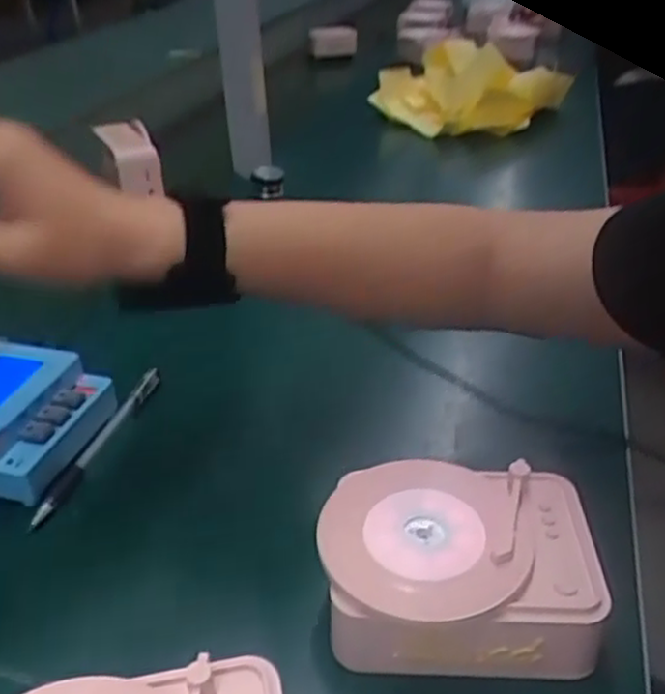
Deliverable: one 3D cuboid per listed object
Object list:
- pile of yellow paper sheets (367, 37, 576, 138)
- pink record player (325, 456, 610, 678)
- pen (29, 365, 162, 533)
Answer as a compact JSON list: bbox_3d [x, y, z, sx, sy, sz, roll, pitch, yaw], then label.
[{"bbox_3d":[0.196,-0.376,1.106,0.254,0.119,0.165,22,39,32],"label":"pile of yellow paper sheets"},{"bbox_3d":[0.061,0.111,0.372,0.131,0.053,0.104,0,32,2],"label":"pink record player"},{"bbox_3d":[-0.152,0.063,0.499,0.013,0.016,0.155,7,33,14],"label":"pen"}]

